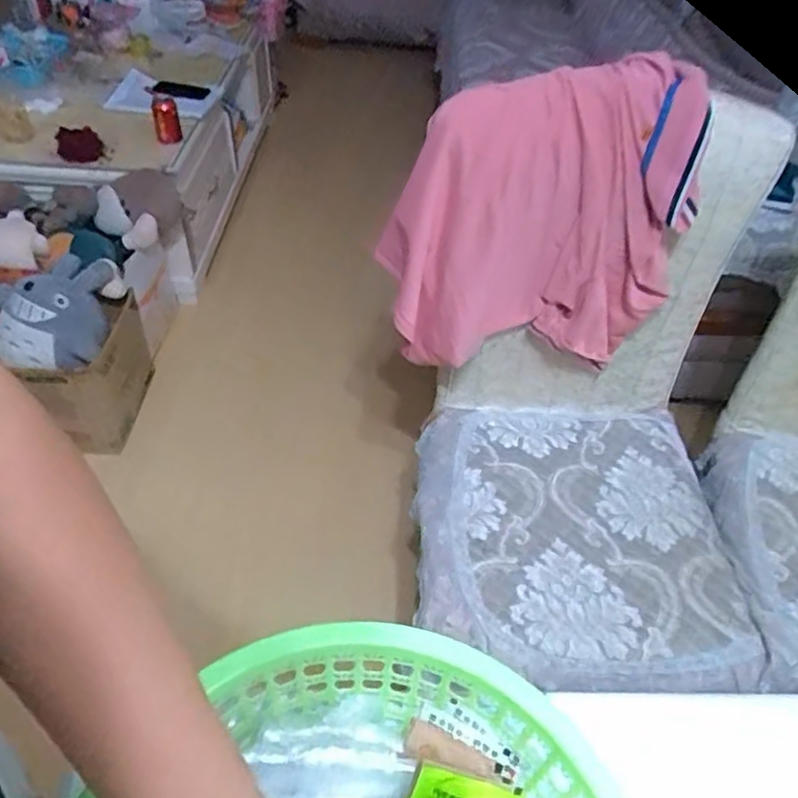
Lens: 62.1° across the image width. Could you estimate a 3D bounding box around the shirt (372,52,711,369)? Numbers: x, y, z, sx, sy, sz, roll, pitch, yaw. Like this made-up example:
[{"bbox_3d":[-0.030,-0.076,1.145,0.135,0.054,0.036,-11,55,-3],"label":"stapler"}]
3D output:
[{"bbox_3d":[0.193,-0.245,0.943,0.401,0.420,0.136,-1,31,-7],"label":"shirt"}]

